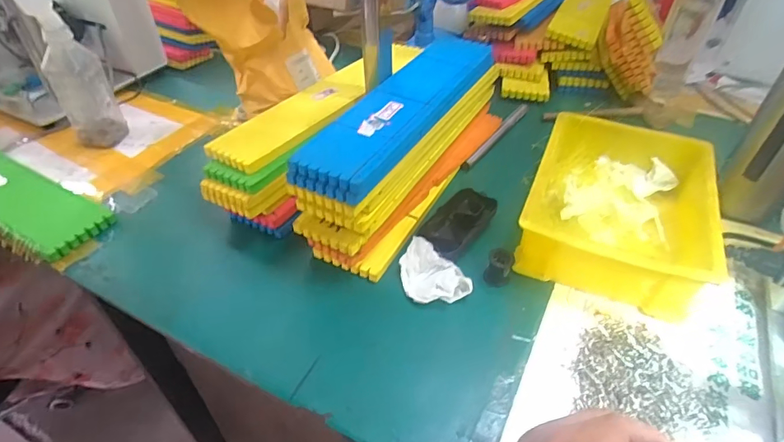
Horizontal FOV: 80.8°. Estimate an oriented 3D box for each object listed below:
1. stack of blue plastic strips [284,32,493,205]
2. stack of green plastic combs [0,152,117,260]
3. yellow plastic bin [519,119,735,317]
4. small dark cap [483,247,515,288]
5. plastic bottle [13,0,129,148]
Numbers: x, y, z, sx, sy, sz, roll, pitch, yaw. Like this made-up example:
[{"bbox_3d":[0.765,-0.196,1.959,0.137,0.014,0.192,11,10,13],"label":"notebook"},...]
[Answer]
[{"bbox_3d":[0.018,-0.136,0.533,0.084,0.027,0.346,22,47,21],"label":"stack of blue plastic strips"},{"bbox_3d":[-0.495,-0.044,0.577,0.353,0.017,0.081,22,47,21],"label":"stack of green plastic combs"},{"bbox_3d":[0.250,-0.020,0.512,0.167,0.070,0.227,16,45,16],"label":"yellow plastic bin"},{"bbox_3d":[0.109,0.048,0.471,0.024,0.033,0.024,0,43,0],"label":"small dark cap"},{"bbox_3d":[-0.418,-0.202,0.600,0.051,0.219,0.053,17,45,16],"label":"plastic bottle"}]

